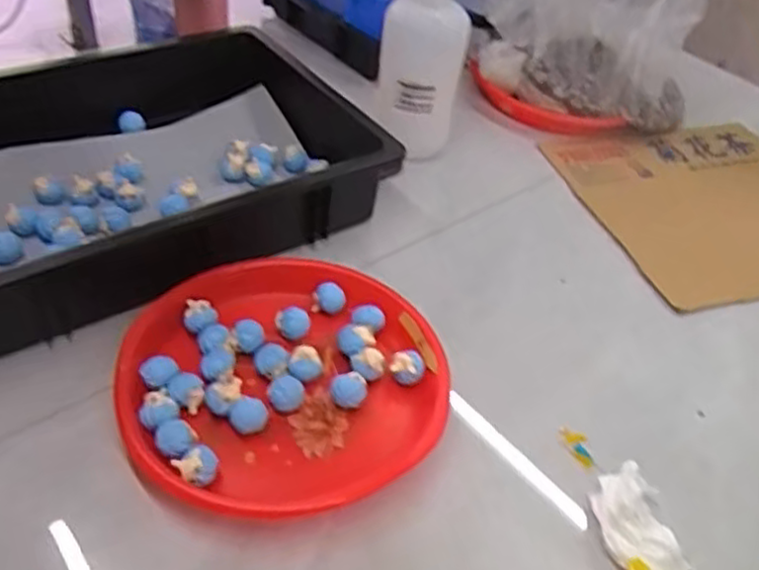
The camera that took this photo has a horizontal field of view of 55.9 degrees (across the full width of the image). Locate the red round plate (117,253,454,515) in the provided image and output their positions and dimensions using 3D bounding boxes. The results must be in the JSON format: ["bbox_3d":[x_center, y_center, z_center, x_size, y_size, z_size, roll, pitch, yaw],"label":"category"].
[{"bbox_3d":[-0.076,0.077,0.580,0.248,0.044,0.243,3,43,-3],"label":"red round plate"}]

